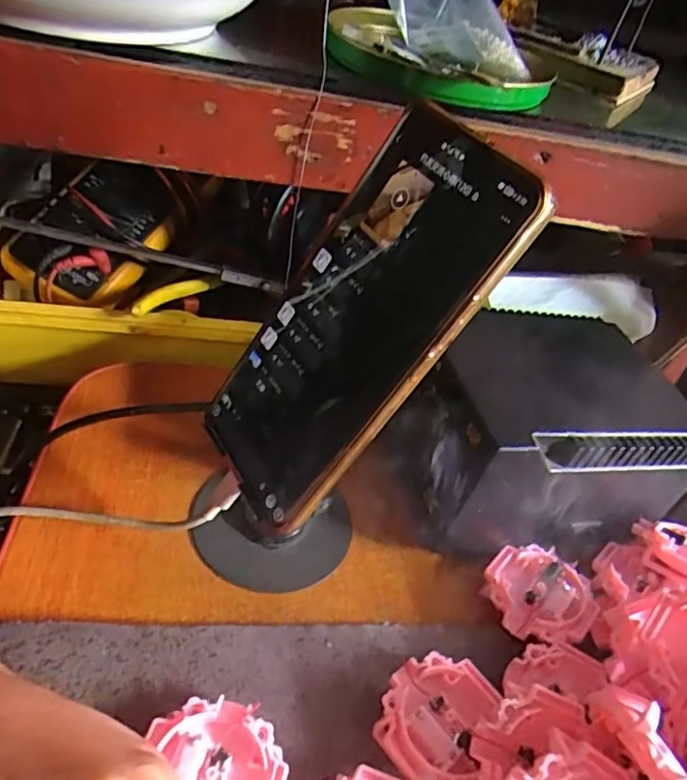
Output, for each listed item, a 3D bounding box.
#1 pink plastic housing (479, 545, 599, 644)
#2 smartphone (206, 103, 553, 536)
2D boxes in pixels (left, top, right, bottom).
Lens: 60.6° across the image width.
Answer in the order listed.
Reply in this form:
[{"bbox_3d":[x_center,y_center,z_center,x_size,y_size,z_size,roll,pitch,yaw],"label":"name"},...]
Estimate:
[{"bbox_3d":[0.098,0.101,0.293,0.049,0.009,0.051,3,42,-3],"label":"pink plastic housing"},{"bbox_3d":[0.001,-0.023,0.231,0.007,0.164,0.074,10,34,-50],"label":"smartphone"}]

